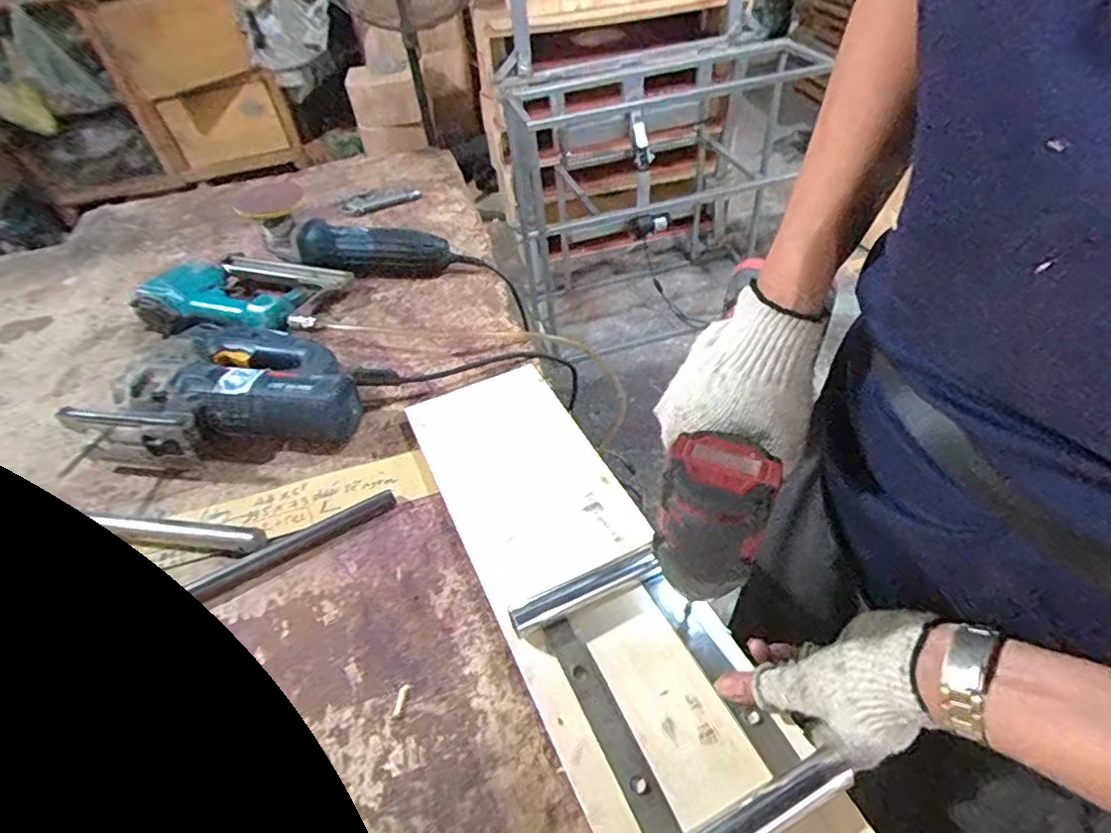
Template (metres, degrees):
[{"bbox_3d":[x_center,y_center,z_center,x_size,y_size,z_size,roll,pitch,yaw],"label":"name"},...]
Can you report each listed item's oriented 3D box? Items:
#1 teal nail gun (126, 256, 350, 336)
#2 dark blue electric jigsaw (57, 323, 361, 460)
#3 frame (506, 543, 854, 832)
[{"bbox_3d":[-0.396,-0.155,0.776,0.231,0.057,0.164,13,48,17],"label":"teal nail gun"},{"bbox_3d":[-0.332,-0.034,0.645,0.263,0.071,0.178,-1,46,4],"label":"dark blue electric jigsaw"},{"bbox_3d":[0.069,0.184,0.401,0.132,0.026,0.192,-22,48,-16],"label":"frame"}]

